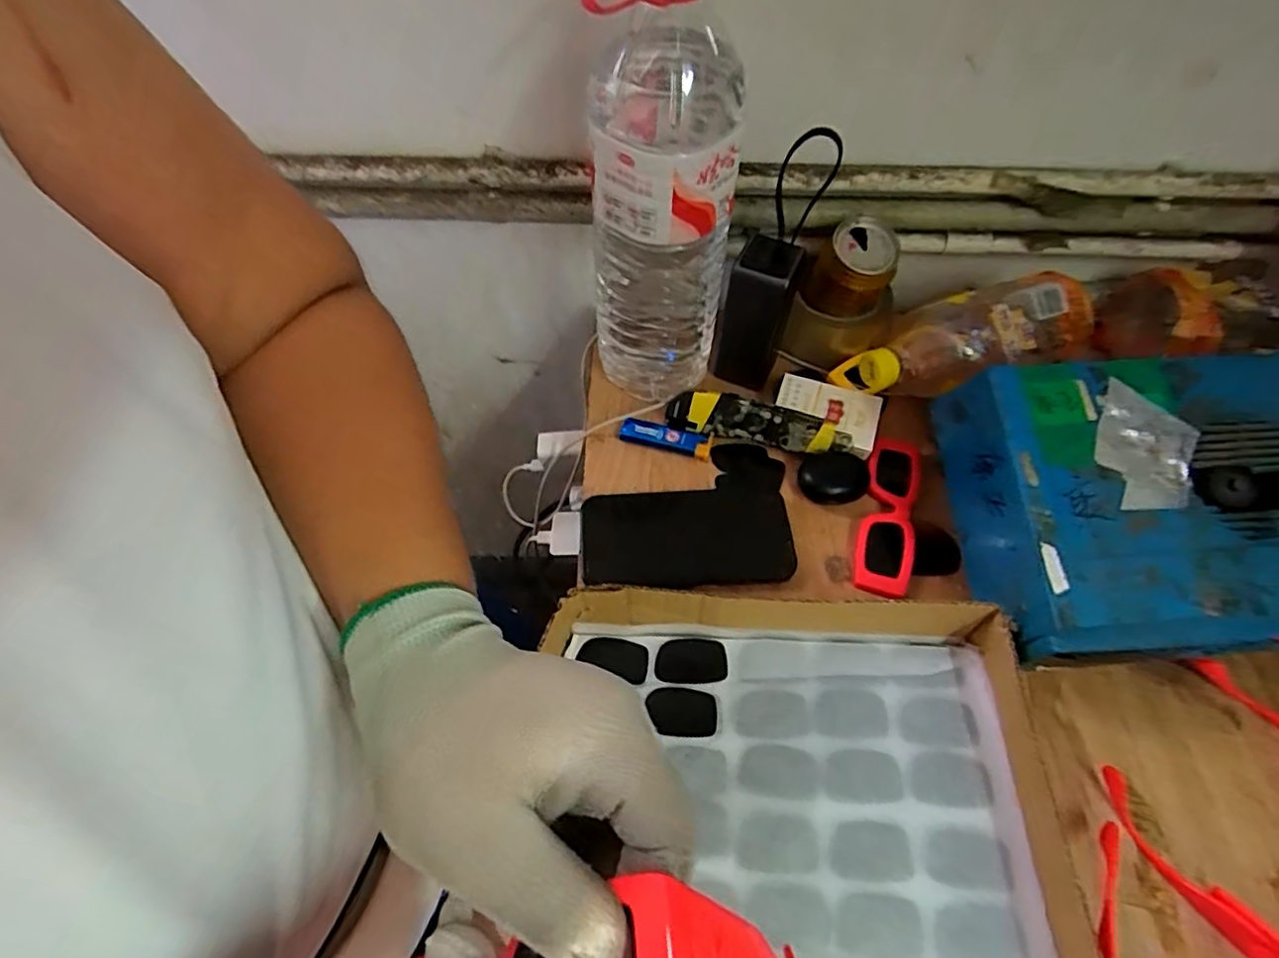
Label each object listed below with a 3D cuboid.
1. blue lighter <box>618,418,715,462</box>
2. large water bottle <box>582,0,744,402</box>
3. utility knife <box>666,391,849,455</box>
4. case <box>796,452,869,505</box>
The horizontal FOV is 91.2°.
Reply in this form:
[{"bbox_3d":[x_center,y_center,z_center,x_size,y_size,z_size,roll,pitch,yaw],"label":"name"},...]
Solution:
[{"bbox_3d":[0.024,-0.037,0.553,0.081,0.011,0.025,14,58,9],"label":"blue lighter"},{"bbox_3d":[0.014,-0.192,0.469,0.107,0.312,0.089,5,57,2],"label":"large water bottle"},{"bbox_3d":[0.103,-0.050,0.545,0.156,0.038,0.019,13,27,7],"label":"utility knife"},{"bbox_3d":[0.165,0.000,0.529,0.056,0.020,0.043,2,57,1],"label":"case"}]

